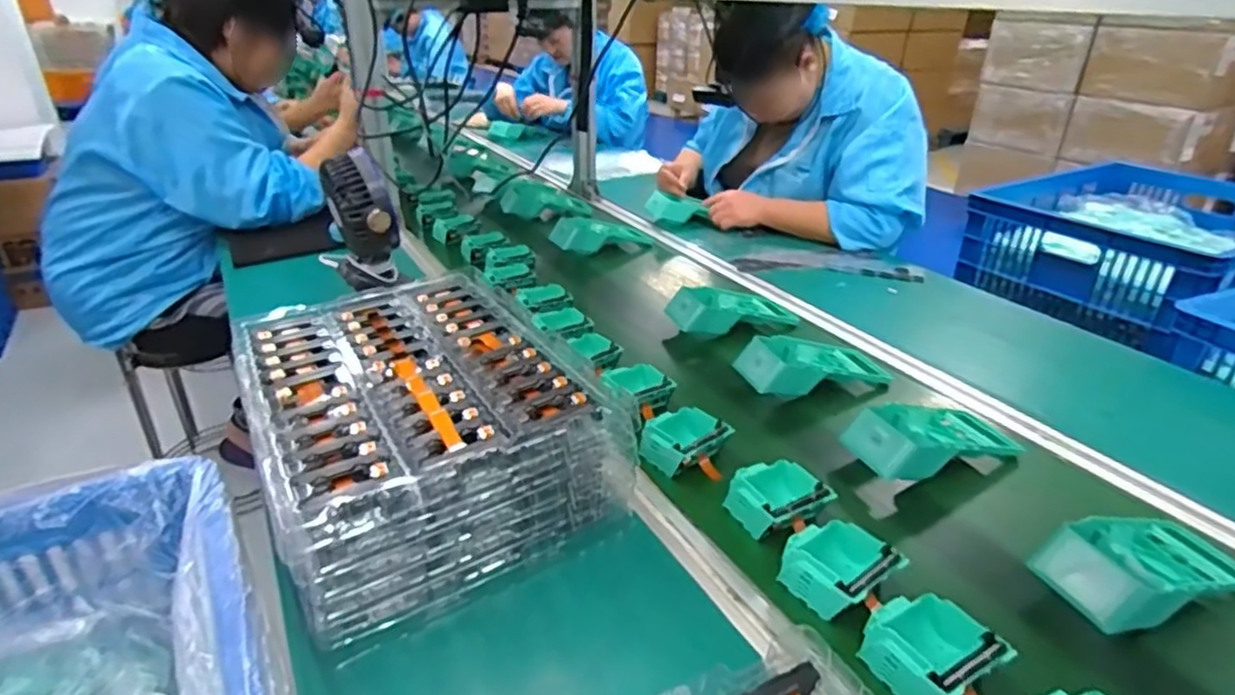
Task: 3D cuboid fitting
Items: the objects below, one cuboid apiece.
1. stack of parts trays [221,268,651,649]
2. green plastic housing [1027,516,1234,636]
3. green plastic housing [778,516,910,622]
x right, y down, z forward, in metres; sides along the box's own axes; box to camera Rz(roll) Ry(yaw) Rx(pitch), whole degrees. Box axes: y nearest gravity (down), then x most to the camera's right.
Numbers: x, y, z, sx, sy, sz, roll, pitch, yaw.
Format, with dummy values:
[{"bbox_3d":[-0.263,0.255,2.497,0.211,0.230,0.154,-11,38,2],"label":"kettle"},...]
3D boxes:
[{"bbox_3d":[-0.193,0.062,0.673,0.261,0.130,0.366,-16,32,-27],"label":"stack of parts trays"},{"bbox_3d":[0.443,0.181,0.578,0.193,0.054,0.093,-11,30,-18],"label":"green plastic housing"},{"bbox_3d":[0.181,0.183,0.568,0.075,0.044,0.078,-21,35,-34],"label":"green plastic housing"}]

